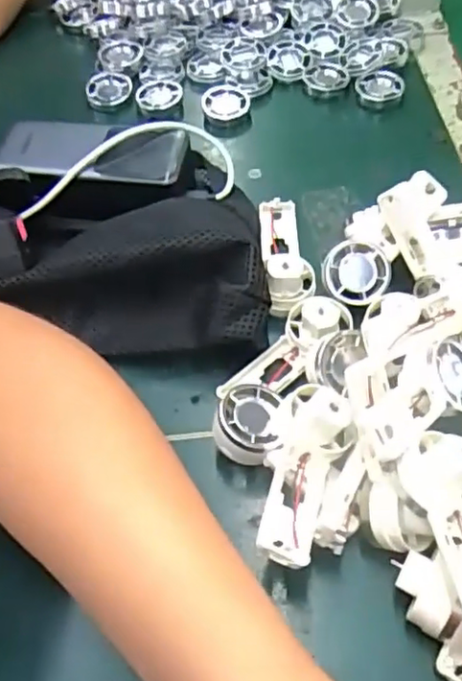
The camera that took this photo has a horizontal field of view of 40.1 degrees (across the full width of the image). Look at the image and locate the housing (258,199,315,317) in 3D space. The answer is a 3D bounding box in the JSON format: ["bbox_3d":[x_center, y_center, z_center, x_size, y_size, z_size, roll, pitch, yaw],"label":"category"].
[{"bbox_3d":[0.036,-0.061,0.426,0.031,0.028,0.096,-6,55,-1],"label":"housing"}]

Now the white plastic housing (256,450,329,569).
[{"bbox_3d":[0.028,0.078,0.299,0.029,0.014,0.060,8,38,10],"label":"white plastic housing"}]

